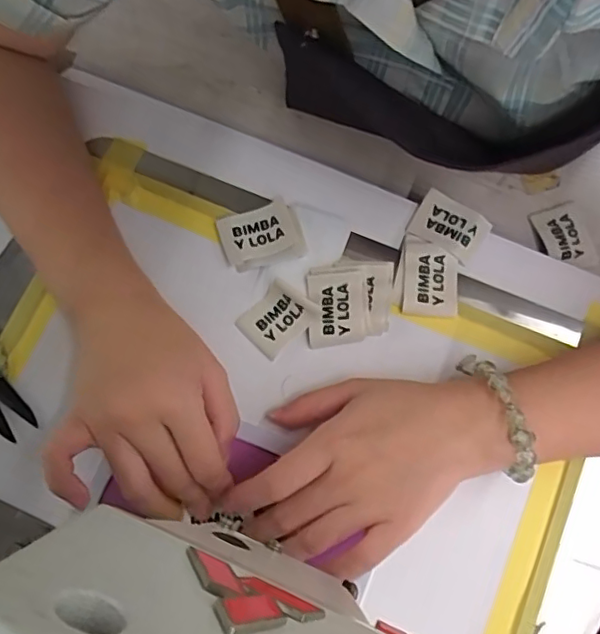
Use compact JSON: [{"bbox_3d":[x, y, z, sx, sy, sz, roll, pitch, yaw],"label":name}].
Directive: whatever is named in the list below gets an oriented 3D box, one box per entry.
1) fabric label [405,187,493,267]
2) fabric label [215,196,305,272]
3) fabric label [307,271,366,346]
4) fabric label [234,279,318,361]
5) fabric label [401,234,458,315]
[{"bbox_3d":[0.098,-0.060,0.370,0.047,0.004,0.034,30,80,9],"label":"fabric label"},{"bbox_3d":[-0.026,-0.051,0.372,0.050,0.004,0.041,-22,79,0],"label":"fabric label"},{"bbox_3d":[0.023,-0.006,0.360,0.036,0.008,0.046,-4,74,12],"label":"fabric label"},{"bbox_3d":[-0.016,0.000,0.357,0.032,0.010,0.041,44,82,11],"label":"fabric label"},{"bbox_3d":[0.083,-0.026,0.365,0.034,0.004,0.049,5,77,3],"label":"fabric label"}]

